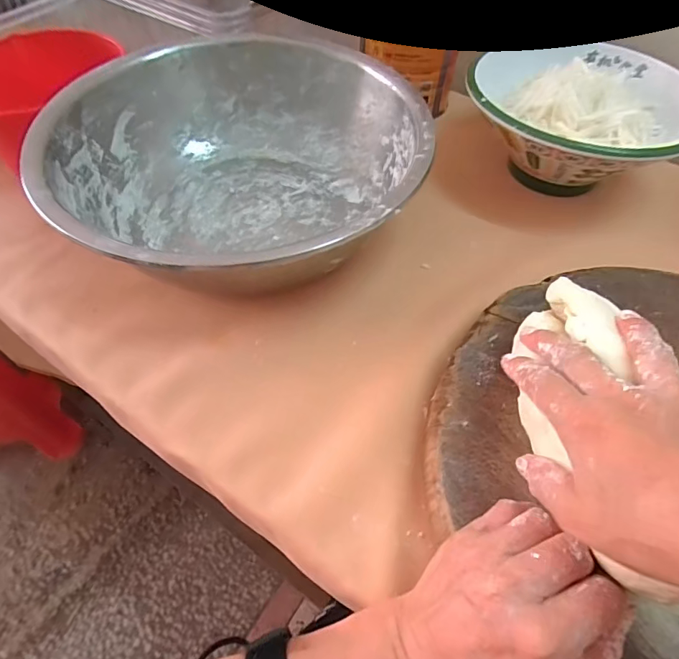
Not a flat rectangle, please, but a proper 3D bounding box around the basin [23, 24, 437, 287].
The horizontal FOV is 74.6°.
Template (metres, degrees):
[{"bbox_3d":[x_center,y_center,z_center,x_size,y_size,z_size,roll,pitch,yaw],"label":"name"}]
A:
[{"bbox_3d":[-0.086,-0.163,0.437,0.325,0.100,0.351,1,55,-1],"label":"basin"}]

